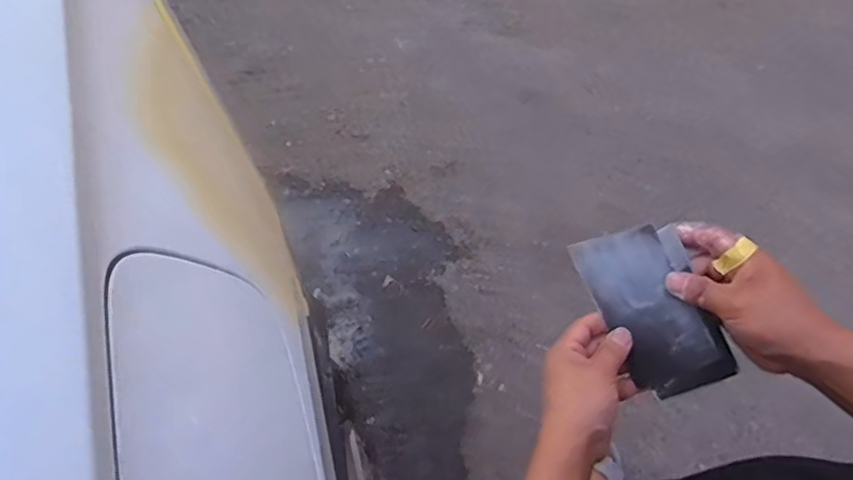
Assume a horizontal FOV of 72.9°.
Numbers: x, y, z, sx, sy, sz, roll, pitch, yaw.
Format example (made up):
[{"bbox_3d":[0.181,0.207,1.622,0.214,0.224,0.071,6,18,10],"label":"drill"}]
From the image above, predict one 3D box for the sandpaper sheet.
[{"bbox_3d":[0.196,0.060,0.500,0.084,0.010,0.148,-25,86,14],"label":"sandpaper sheet"}]

